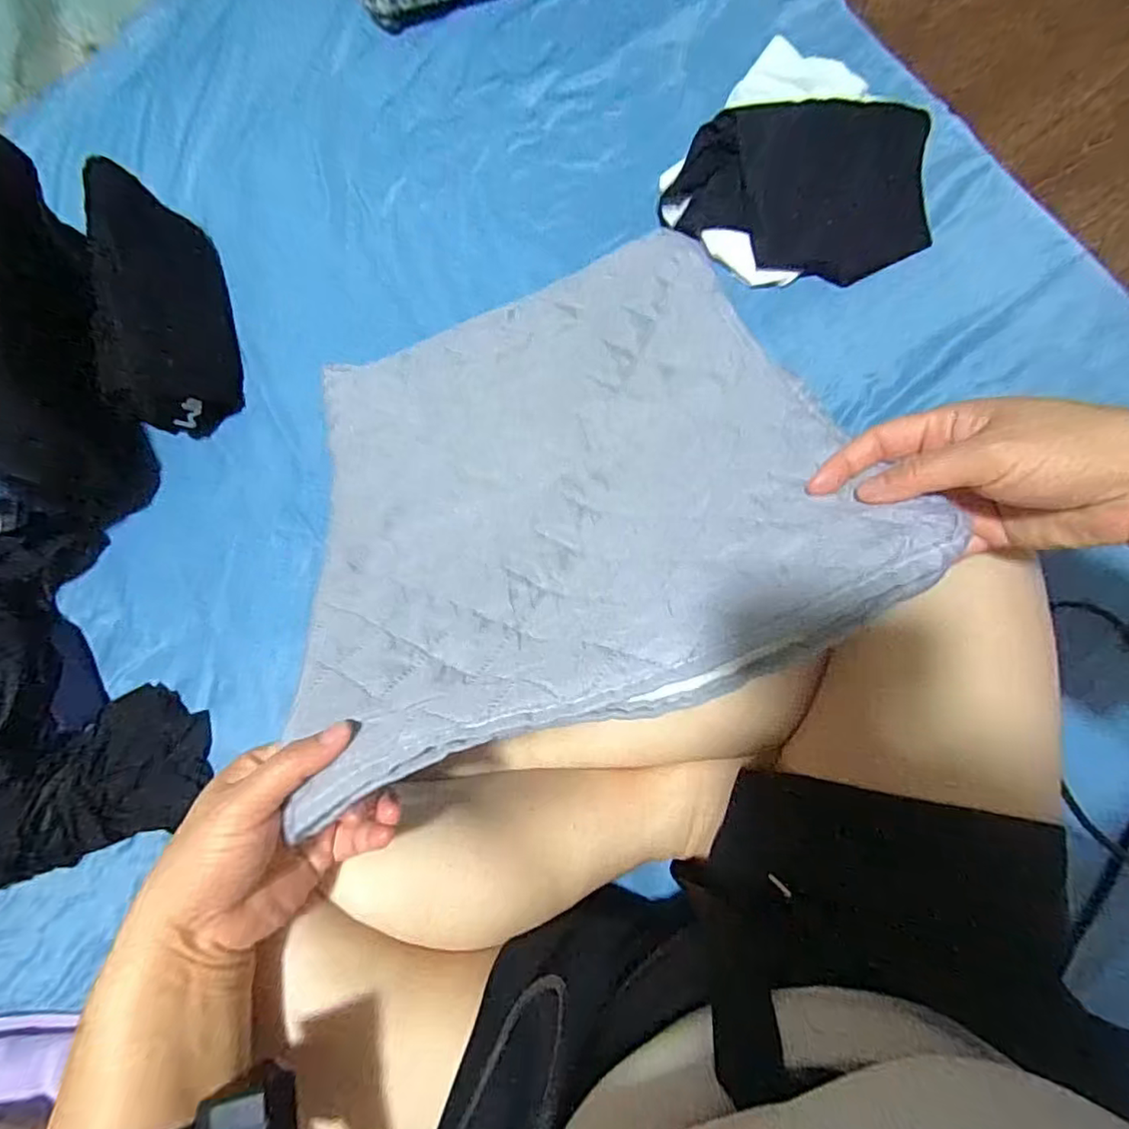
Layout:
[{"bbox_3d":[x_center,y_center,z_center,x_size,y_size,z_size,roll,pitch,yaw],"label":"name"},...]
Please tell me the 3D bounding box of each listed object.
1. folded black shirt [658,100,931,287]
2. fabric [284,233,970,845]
[{"bbox_3d":[0.196,-0.315,0.491,0.223,0.055,0.137,-5,83,7],"label":"folded black shirt"},{"bbox_3d":[-0.011,-0.073,0.413,0.342,0.042,0.400,-22,48,3],"label":"fabric"}]

